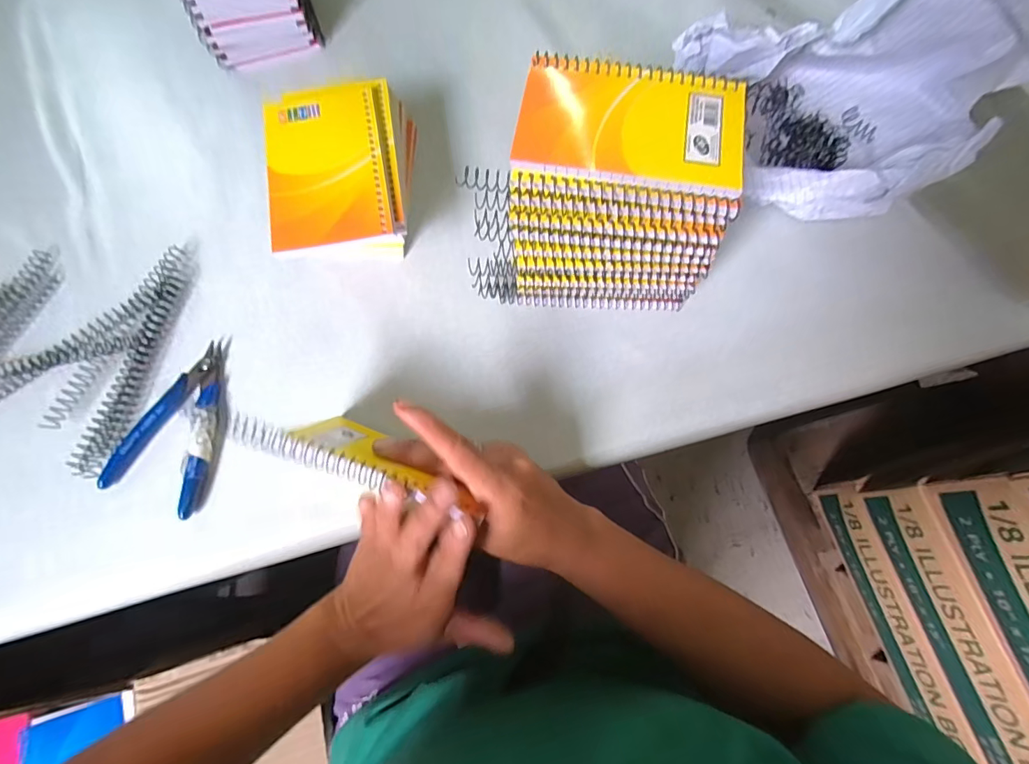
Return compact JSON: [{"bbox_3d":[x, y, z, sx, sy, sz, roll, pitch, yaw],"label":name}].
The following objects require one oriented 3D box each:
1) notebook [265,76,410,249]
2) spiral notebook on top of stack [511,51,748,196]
[{"bbox_3d":[-0.131,-0.160,0.337,0.089,0.009,0.138,-10,75,-2],"label":"notebook"},{"bbox_3d":[0.068,-0.152,0.272,0.128,0.004,0.081,10,74,2],"label":"spiral notebook on top of stack"}]

